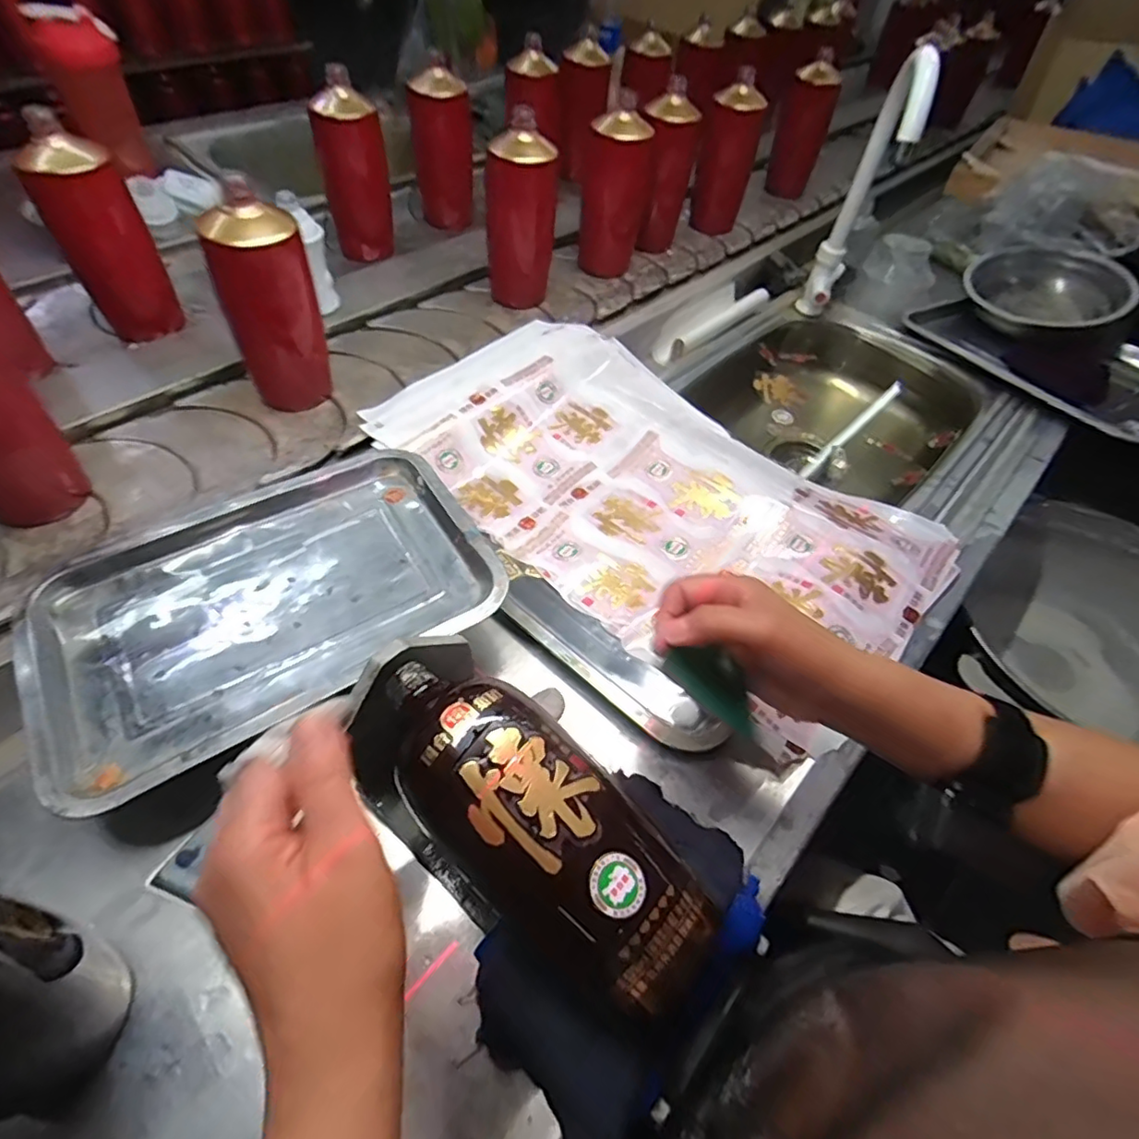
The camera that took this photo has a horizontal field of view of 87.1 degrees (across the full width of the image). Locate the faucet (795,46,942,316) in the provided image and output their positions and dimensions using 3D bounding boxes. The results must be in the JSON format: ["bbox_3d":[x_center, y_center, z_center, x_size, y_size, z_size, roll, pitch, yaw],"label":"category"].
[{"bbox_3d":[0.352,-0.448,0.729,0.031,0.352,0.098,13,78,7],"label":"faucet"}]

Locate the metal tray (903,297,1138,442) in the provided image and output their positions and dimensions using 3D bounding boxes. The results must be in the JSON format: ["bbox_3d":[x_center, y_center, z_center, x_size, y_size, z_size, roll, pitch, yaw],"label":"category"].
[{"bbox_3d":[0.663,-0.288,0.815,0.246,0.038,0.338,-21,59,-21],"label":"metal tray"}]

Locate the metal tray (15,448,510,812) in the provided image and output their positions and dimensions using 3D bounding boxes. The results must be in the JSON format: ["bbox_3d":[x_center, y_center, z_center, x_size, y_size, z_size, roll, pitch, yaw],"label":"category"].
[{"bbox_3d":[-0.221,0.018,0.447,0.309,0.024,0.212,-28,58,-20],"label":"metal tray"}]

